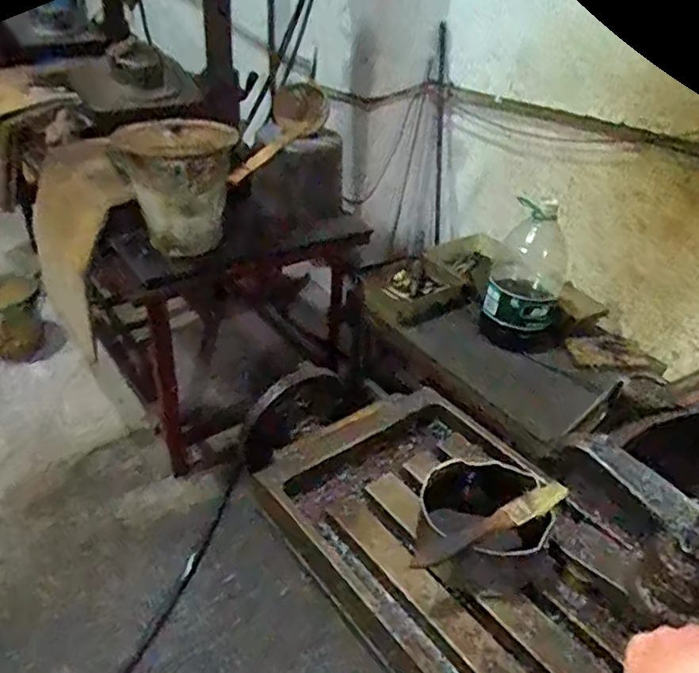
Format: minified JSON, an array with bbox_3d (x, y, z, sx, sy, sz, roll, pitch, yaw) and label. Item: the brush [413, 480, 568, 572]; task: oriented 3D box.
[{"bbox_3d":[0.116,0.150,0.481,0.151,0.012,0.020,-18,42,-28],"label":"brush"}]

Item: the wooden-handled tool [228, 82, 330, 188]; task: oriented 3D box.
[{"bbox_3d":[-0.183,-0.499,1.471,0.121,0.074,0.455,19,56,19],"label":"wooden-handled tool"}]

